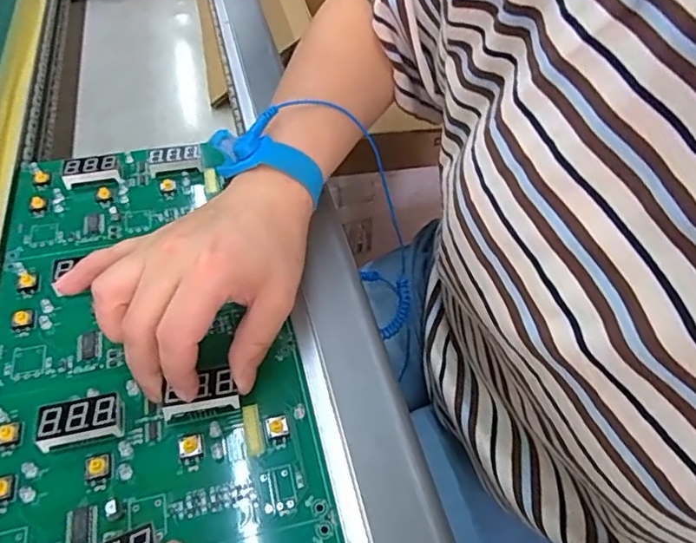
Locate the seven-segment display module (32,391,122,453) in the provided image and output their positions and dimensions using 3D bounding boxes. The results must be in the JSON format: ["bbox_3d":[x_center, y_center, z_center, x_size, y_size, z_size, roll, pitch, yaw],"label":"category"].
[{"bbox_3d":[-0.136,0.076,0.285,0.040,0.012,0.021,-12,50,-12],"label":"seven-segment display module"}]

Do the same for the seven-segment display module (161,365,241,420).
[{"bbox_3d":[-0.078,0.063,0.293,0.038,0.013,0.020,-15,51,-15],"label":"seven-segment display module"}]

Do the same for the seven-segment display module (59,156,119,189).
[{"bbox_3d":[-0.189,-0.073,0.411,0.039,0.009,0.021,-10,49,-11],"label":"seven-segment display module"}]

